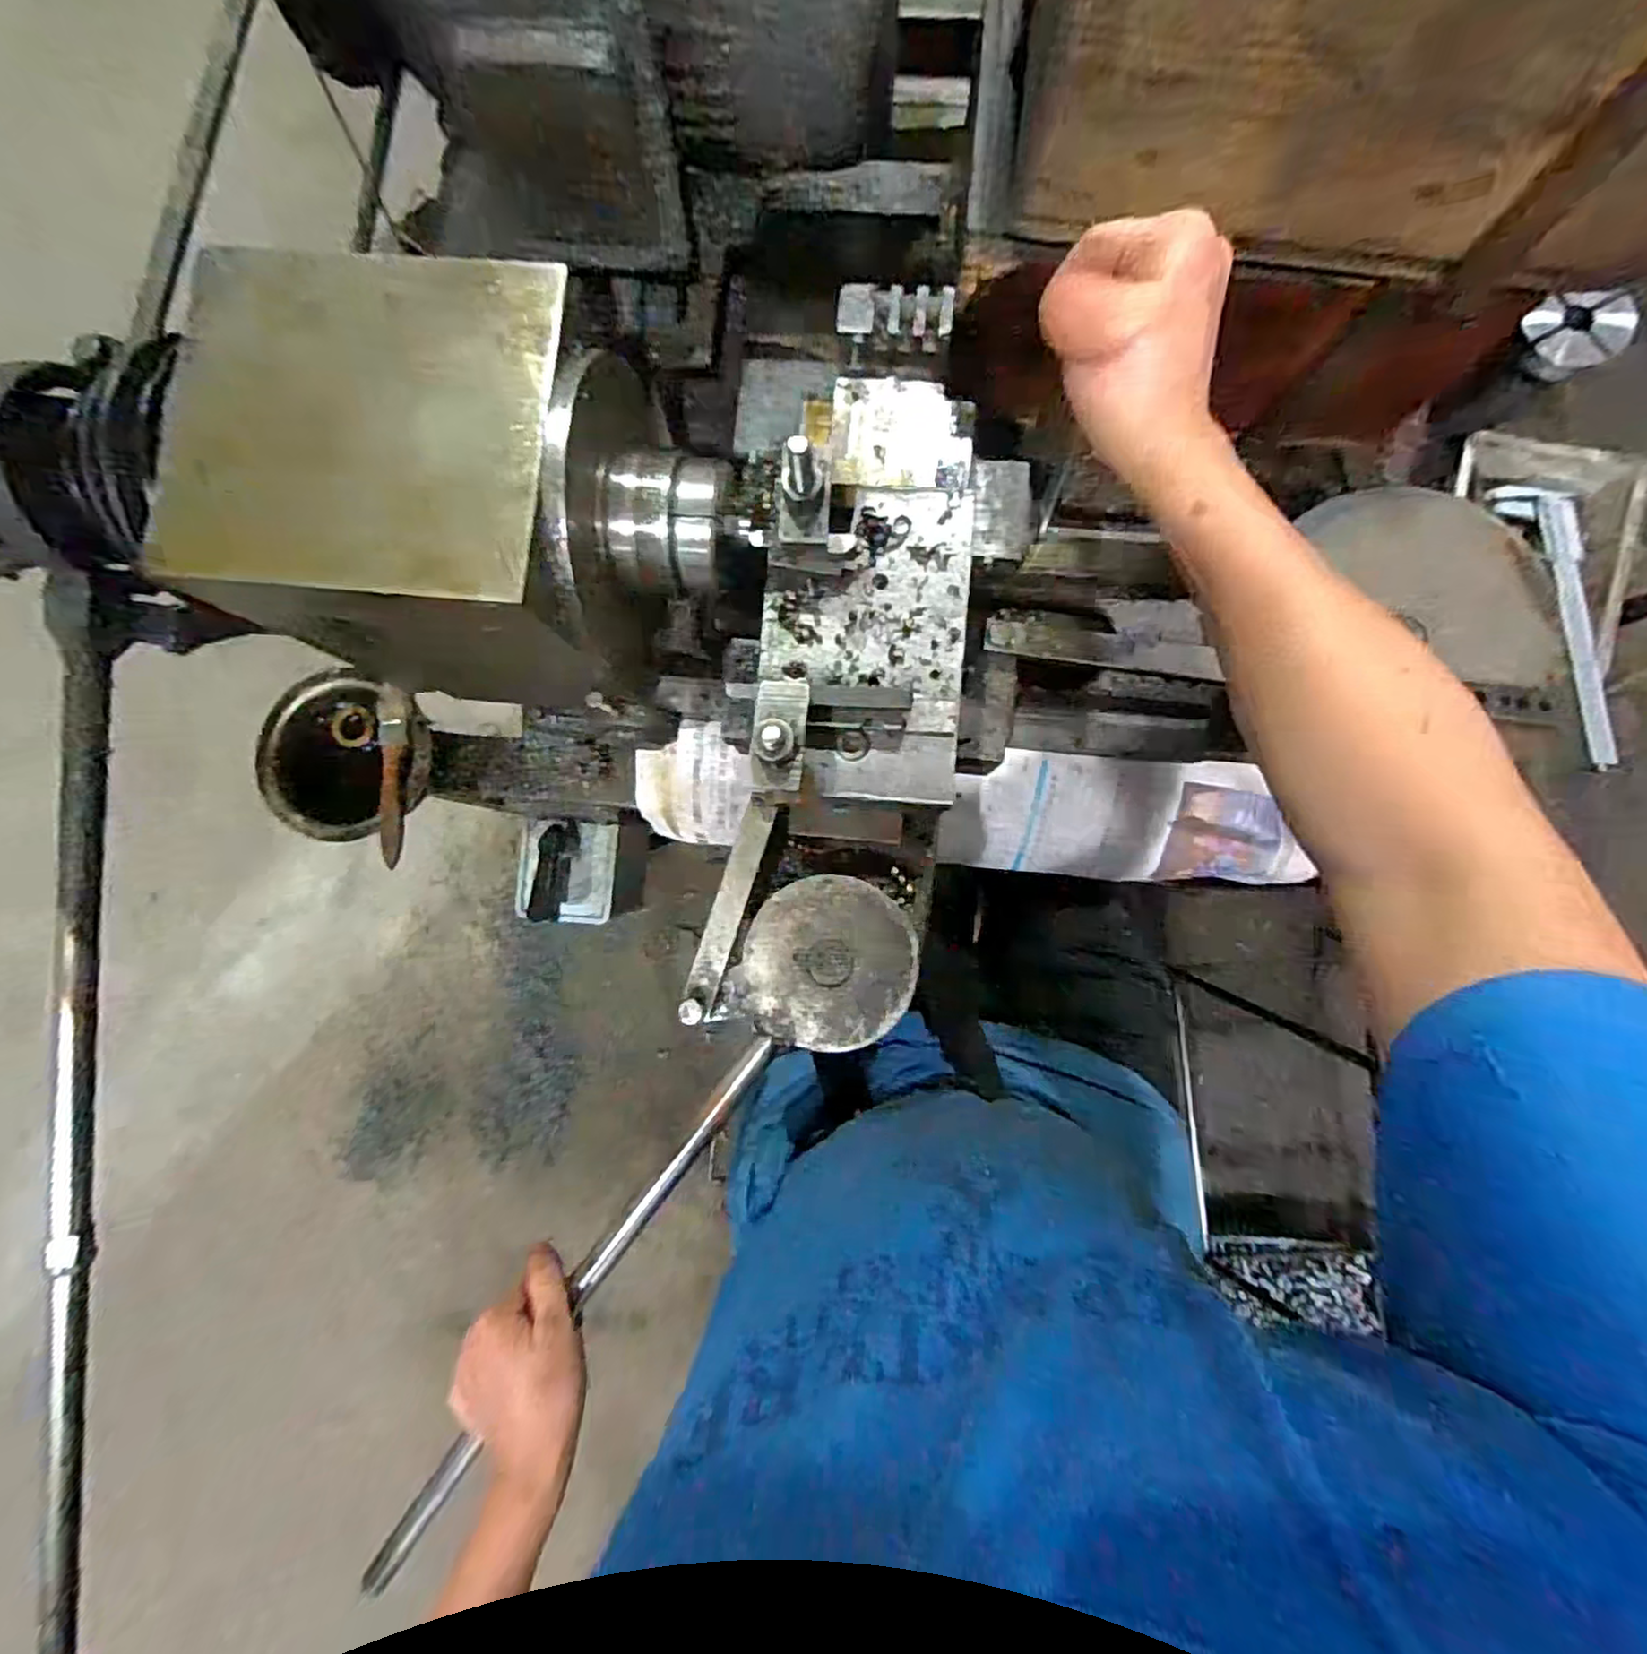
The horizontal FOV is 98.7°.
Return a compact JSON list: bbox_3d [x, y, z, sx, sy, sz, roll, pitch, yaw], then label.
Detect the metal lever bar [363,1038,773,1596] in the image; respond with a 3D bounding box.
[{"bbox_3d":[-0.154,0.291,0.421,0.015,0.014,0.408,36,92,5],"label":"metal lever bar"}]

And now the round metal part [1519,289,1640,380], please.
[{"bbox_3d":[0.520,-0.346,0.490,0.056,0.025,0.056,9,114,21],"label":"round metal part"}]

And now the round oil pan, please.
[{"bbox_3d":[-0.376,-0.059,0.561,0.128,0.039,0.135,0,85,3],"label":"round oil pan"}]

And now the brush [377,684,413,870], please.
[{"bbox_3d":[-0.330,-0.039,0.539,0.026,0.018,0.136,-1,85,3],"label":"brush"}]

